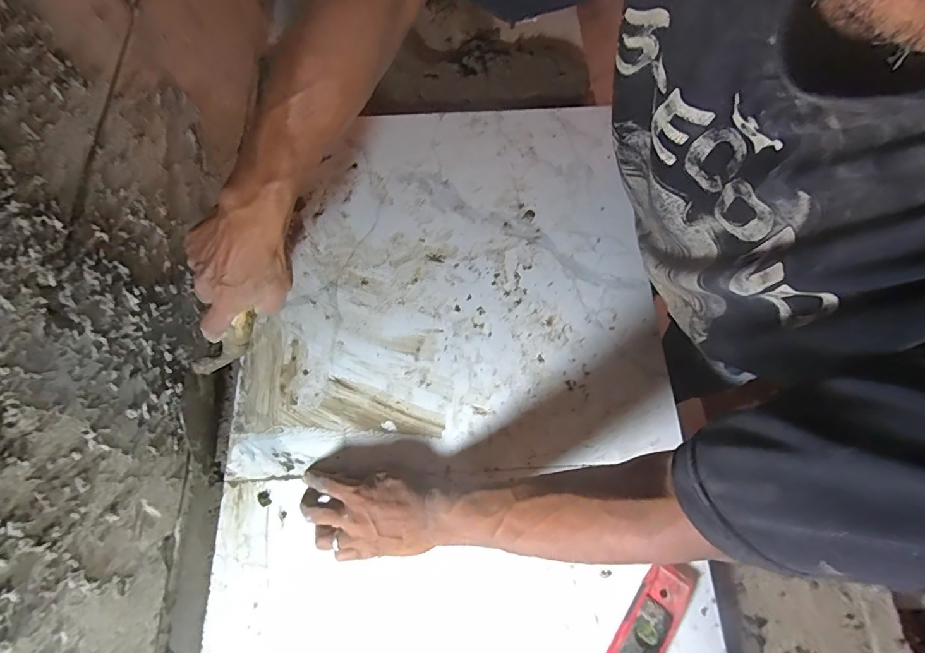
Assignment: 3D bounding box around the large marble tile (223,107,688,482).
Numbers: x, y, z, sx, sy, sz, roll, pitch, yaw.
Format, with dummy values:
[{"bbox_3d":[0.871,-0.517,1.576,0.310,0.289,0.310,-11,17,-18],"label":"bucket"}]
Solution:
[{"bbox_3d":[-0.016,-0.077,0.567,0.483,0.012,0.496,-2,69,1],"label":"large marble tile"}]

